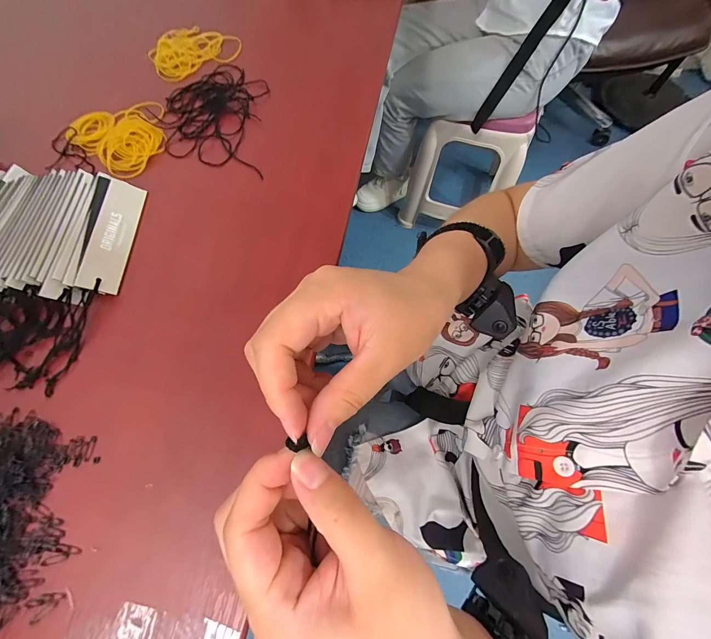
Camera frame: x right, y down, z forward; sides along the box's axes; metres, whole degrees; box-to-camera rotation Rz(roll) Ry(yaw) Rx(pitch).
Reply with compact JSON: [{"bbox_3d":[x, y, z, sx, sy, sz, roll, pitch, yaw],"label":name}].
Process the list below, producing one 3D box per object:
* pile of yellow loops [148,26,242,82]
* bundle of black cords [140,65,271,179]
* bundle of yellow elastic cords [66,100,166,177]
[{"bbox_3d":[-0.224,-0.377,0.436,0.117,0.015,0.087,-23,70,-7],"label":"pile of yellow loops"},{"bbox_3d":[-0.181,-0.257,0.389,0.144,0.006,0.177,2,69,3],"label":"bundle of black cords"},{"bbox_3d":[-0.279,-0.230,0.377,0.121,0.014,0.101,36,74,14],"label":"bundle of yellow elastic cords"}]

